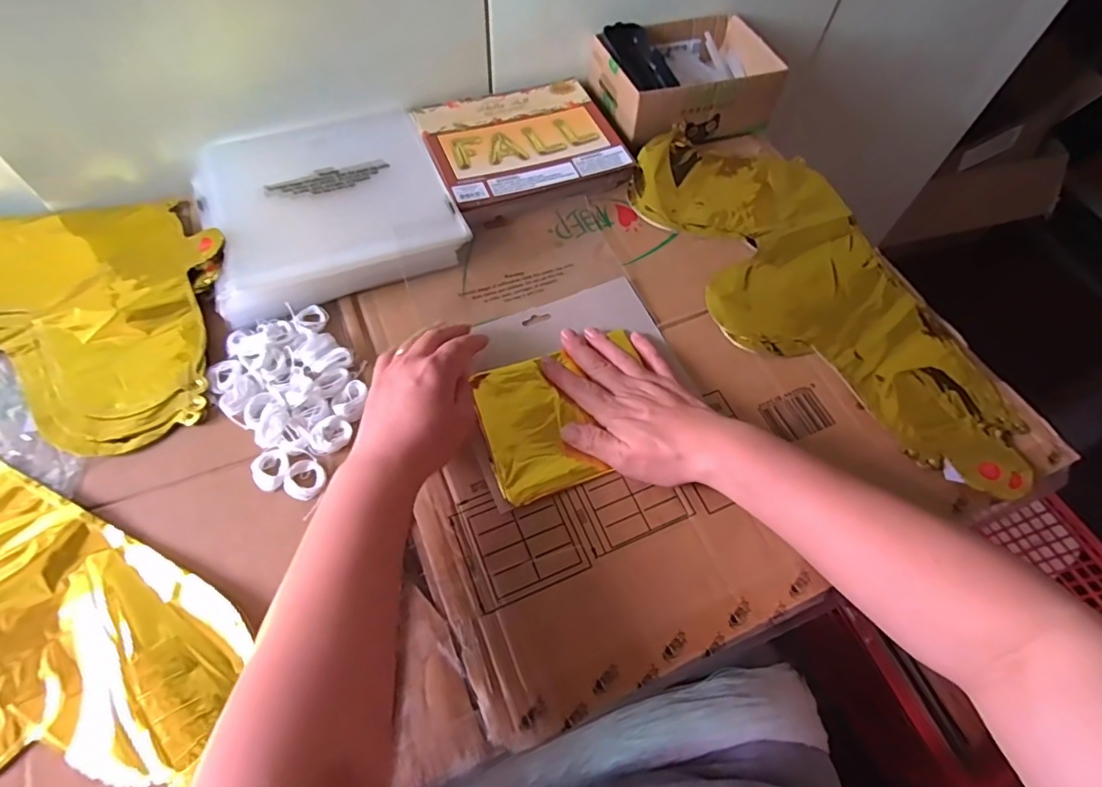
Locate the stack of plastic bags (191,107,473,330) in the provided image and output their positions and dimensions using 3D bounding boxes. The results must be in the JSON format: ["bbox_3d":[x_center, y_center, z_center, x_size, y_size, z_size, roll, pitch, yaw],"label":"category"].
[{"bbox_3d":[-0.213,-0.183,0.517,0.216,0.034,0.229,-22,64,-15],"label":"stack of plastic bags"}]

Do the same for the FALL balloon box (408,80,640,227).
[{"bbox_3d":[-0.030,-0.266,0.589,0.197,0.024,0.180,-21,64,-14],"label":"FALL balloon box"}]

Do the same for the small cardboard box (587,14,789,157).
[{"bbox_3d":[0.151,-0.355,0.618,0.190,0.065,0.142,-19,64,-14],"label":"small cardboard box"}]

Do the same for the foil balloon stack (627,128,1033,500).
[{"bbox_3d":[0.246,-0.100,0.511,0.202,0.013,0.429,-16,63,-12],"label":"foil balloon stack"}]

